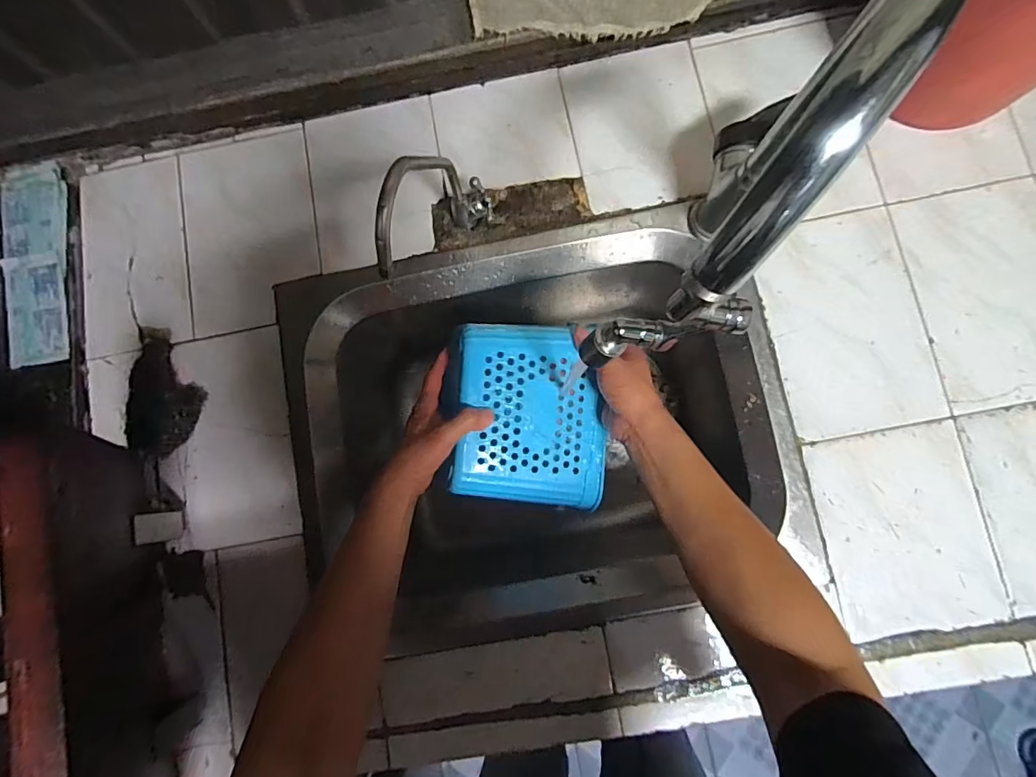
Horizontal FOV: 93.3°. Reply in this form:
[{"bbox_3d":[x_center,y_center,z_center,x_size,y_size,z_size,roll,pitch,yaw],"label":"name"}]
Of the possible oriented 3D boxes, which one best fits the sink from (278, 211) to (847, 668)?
[{"bbox_3d":[0.027,0.047,0.593,0.492,0.223,0.400,-12,82,2],"label":"sink"}]

